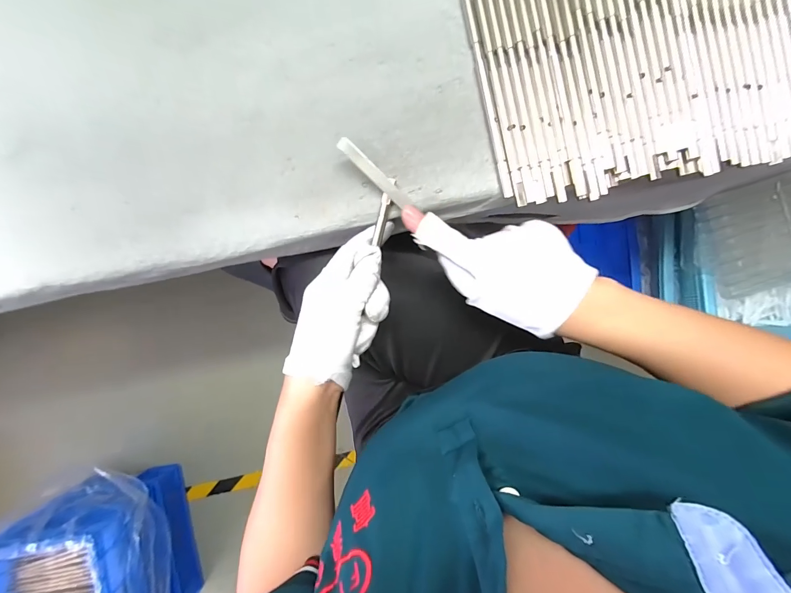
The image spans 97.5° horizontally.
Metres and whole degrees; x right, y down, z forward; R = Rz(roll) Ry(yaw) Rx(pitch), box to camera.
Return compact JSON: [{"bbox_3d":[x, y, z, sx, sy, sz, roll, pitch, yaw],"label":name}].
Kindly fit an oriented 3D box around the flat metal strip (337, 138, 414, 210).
[{"bbox_3d":[-0.015,-0.092,0.261,0.067,0.005,0.010,41,93,-19],"label":"flat metal strip"}]

